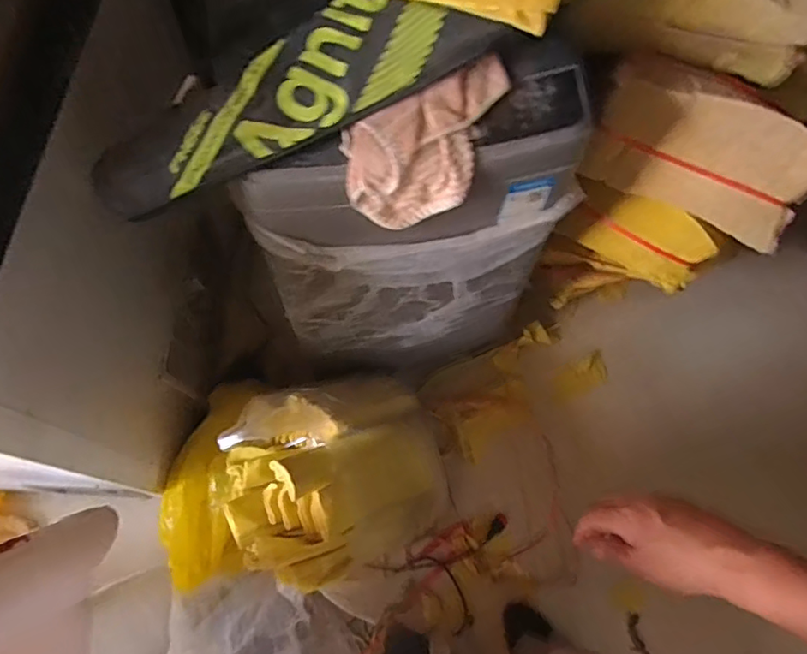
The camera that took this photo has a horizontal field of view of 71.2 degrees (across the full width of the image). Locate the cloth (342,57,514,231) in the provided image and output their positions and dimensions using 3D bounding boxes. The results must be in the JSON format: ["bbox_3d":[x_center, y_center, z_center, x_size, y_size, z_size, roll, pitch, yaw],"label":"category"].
[{"bbox_3d":[0.039,-0.215,0.709,0.231,0.115,0.112,-28,71,-12],"label":"cloth"}]

